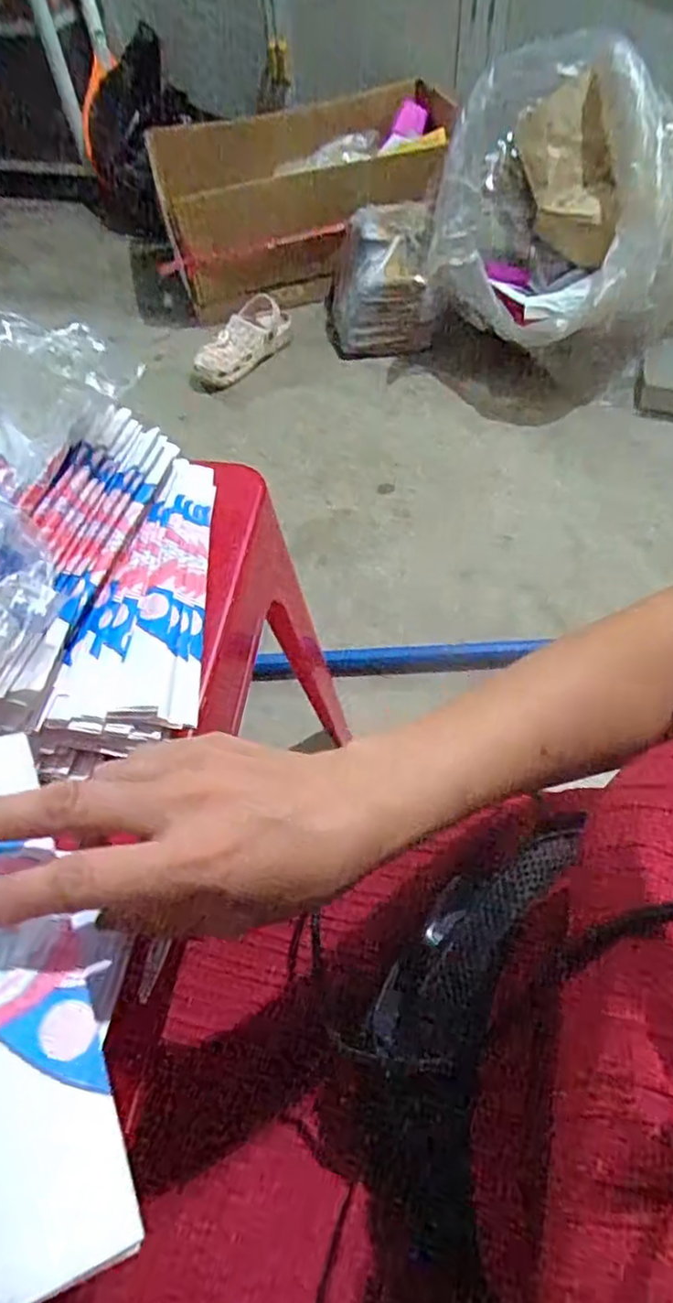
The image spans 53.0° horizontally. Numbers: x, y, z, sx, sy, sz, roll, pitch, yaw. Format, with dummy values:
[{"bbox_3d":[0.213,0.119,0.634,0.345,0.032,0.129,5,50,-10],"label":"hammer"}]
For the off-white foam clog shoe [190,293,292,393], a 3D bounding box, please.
[{"bbox_3d":[-0.198,-0.660,1.434,0.085,0.091,0.277,33,64,24],"label":"off-white foam clog shoe"}]

